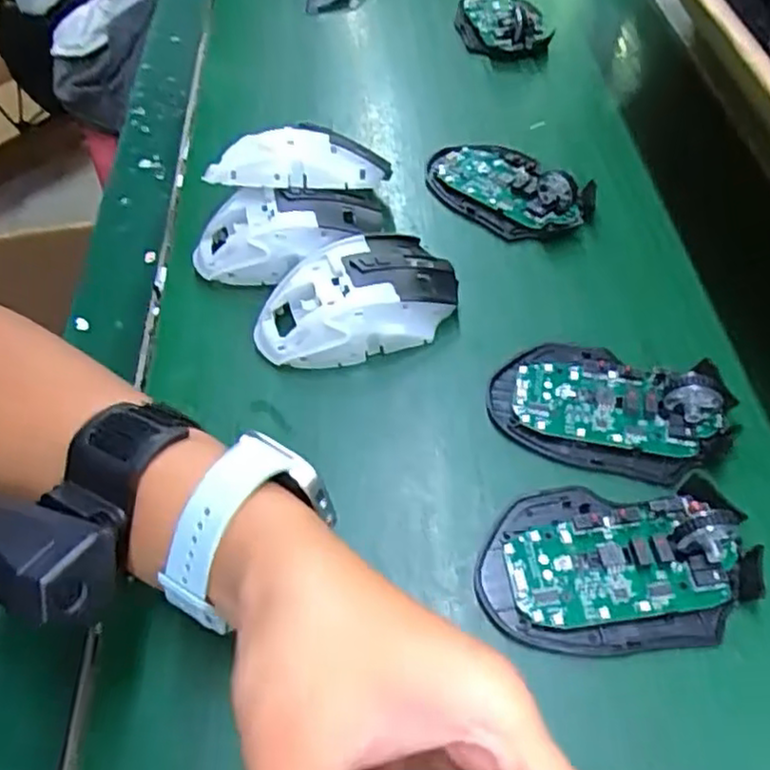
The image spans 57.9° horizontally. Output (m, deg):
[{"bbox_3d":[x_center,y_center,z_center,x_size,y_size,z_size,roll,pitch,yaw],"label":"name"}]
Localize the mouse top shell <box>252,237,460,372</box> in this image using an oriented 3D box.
[{"bbox_3d":[-0.016,-0.046,0.384,0.108,0.033,0.063,-27,57,-15],"label":"mouse top shell"}]

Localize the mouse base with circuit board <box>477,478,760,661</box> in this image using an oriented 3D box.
[{"bbox_3d":[0.098,0.071,0.295,0.113,0.029,0.072,-5,54,0],"label":"mouse base with circuit board"}]

